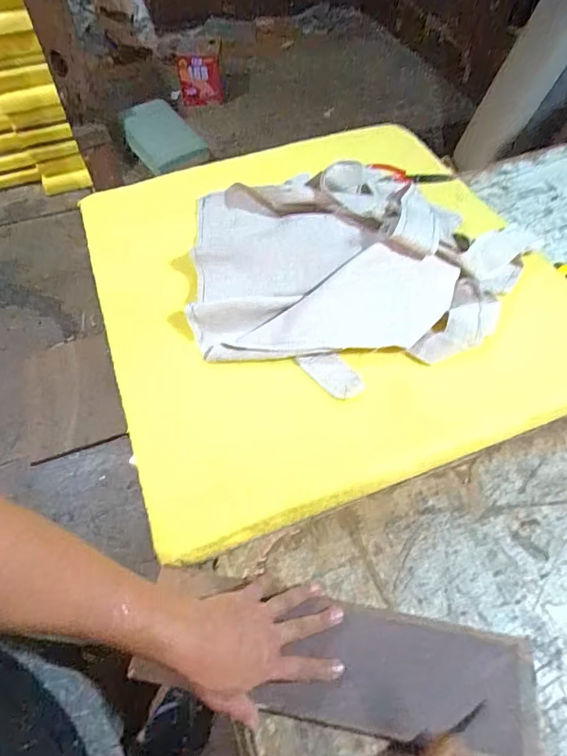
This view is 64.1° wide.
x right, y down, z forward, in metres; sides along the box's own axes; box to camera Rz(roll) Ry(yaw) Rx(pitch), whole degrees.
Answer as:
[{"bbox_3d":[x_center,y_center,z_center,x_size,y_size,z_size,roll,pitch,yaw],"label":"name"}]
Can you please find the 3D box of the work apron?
[{"bbox_3d":[0.114,-0.189,0.720,0.544,0.102,0.438,1,56,2],"label":"work apron"}]

